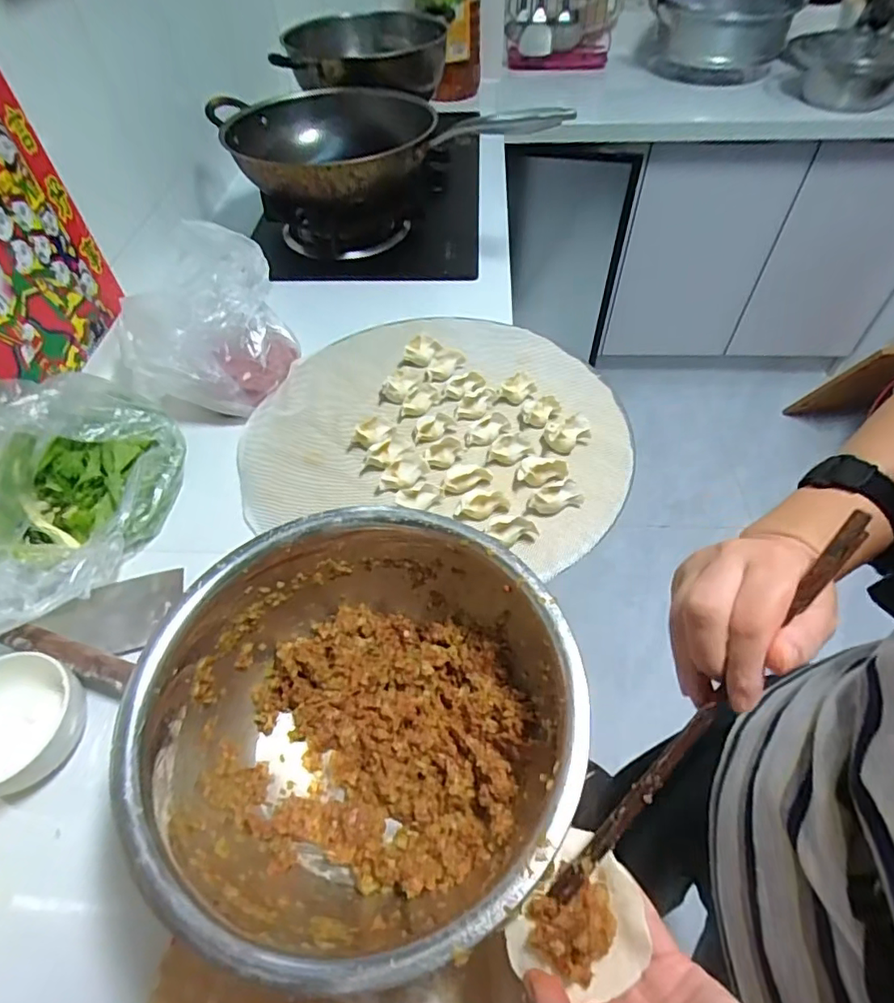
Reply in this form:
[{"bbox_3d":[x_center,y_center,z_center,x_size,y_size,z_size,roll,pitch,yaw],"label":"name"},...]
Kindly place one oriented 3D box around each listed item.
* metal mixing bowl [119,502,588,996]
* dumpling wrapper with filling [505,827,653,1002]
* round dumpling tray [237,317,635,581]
[{"bbox_3d":[-0.057,0.158,0.399,0.272,0.128,0.276,-1,52,1],"label":"metal mixing bowl"},{"bbox_3d":[0.070,0.216,0.280,0.055,0.028,0.067,34,59,26],"label":"dumpling wrapper with filling"},{"bbox_3d":[-0.007,-0.107,0.676,0.450,0.045,0.401,8,53,8],"label":"round dumpling tray"}]

